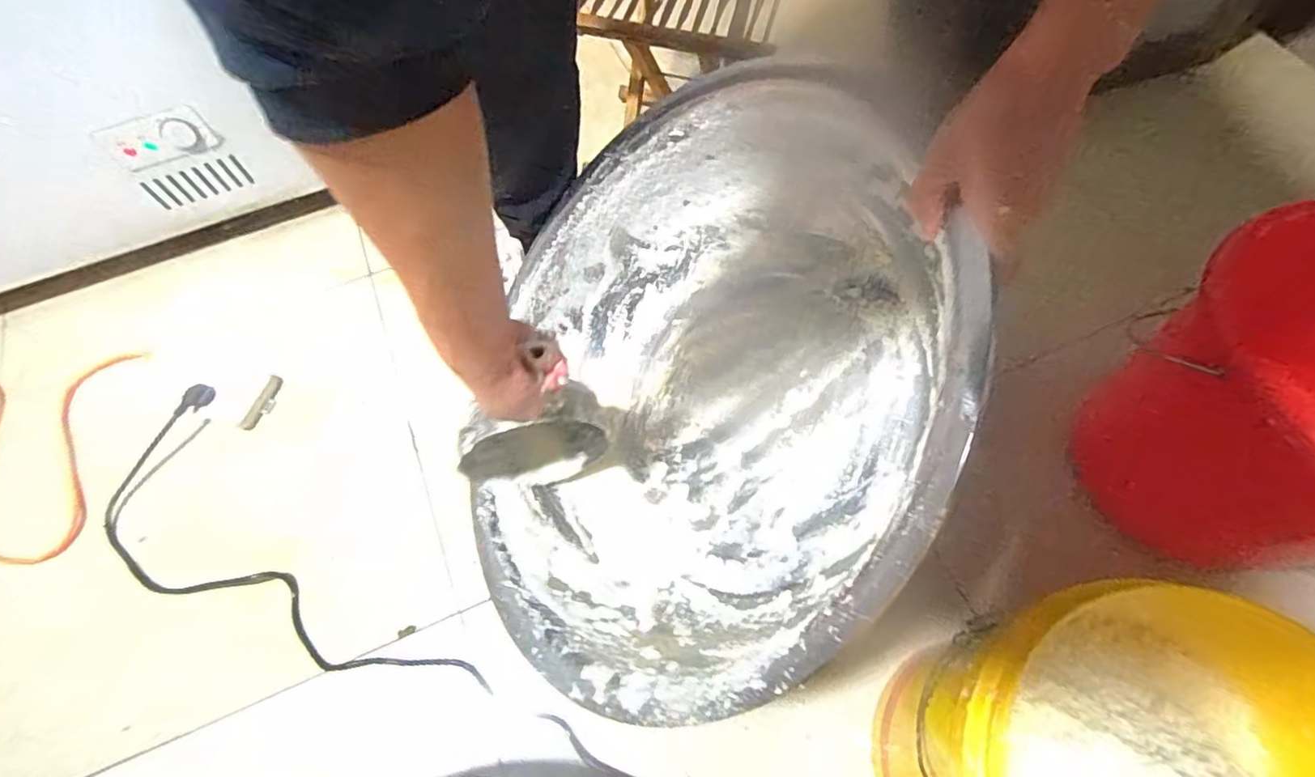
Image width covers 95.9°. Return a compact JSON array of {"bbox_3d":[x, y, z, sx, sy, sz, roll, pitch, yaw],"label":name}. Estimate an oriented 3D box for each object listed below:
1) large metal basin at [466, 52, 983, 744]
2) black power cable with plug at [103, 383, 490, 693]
[{"bbox_3d":[0.051,-0.011,0.648,0.565,0.238,0.608,-1,77,38],"label":"large metal basin"},{"bbox_3d":[-0.526,0.256,0.791,0.619,0.021,0.221,38,73,15],"label":"black power cable with plug"}]

